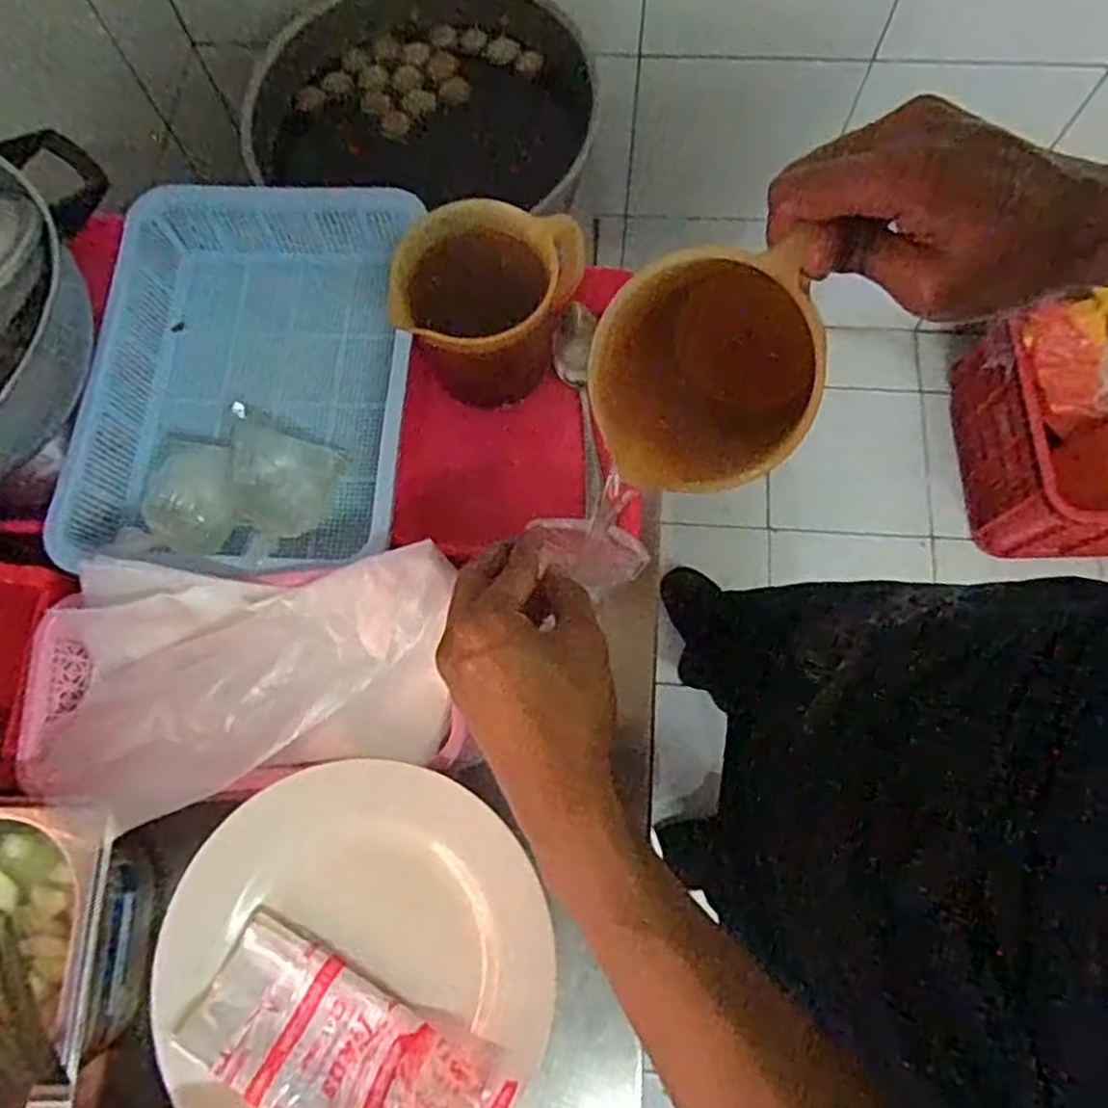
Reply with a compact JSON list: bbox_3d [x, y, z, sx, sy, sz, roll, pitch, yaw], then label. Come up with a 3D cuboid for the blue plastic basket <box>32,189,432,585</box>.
[{"bbox_3d":[-0.221,-0.124,0.549,0.231,0.067,0.294,3,74,2],"label":"blue plastic basket"}]

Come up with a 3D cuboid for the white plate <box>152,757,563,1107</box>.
[{"bbox_3d":[-0.101,0.201,0.386,0.188,0.022,0.177,0,74,1],"label":"white plate"}]

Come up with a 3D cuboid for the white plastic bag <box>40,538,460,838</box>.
[{"bbox_3d":[-0.184,0.080,0.470,0.244,0.078,0.141,-2,74,1],"label":"white plastic bag"}]

